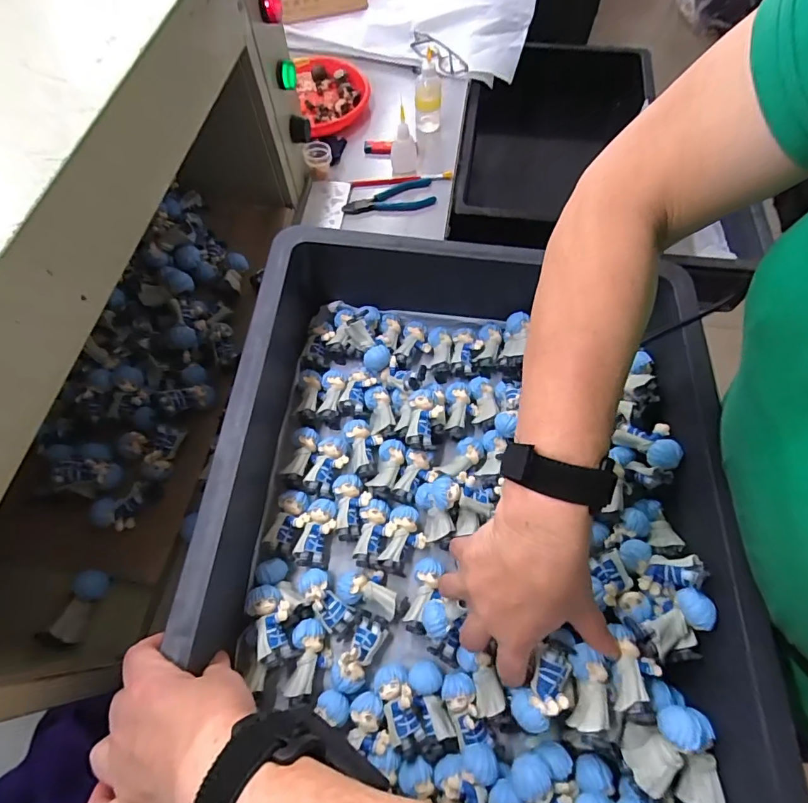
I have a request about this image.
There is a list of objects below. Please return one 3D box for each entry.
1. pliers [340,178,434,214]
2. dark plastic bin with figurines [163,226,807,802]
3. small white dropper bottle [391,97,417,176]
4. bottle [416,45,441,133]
[{"bbox_3d":[-0.021,-0.285,0.642,0.130,0.014,0.050,-16,67,-6],"label":"pliers"},{"bbox_3d":[0.044,0.091,0.381,0.417,0.124,0.599,3,66,3],"label":"dark plastic bin with figurines"},{"bbox_3d":[0.000,-0.372,0.638,0.037,0.080,0.035,-1,66,1],"label":"small white dropper bottle"},{"bbox_3d":[0.037,-0.462,0.675,0.039,0.106,0.038,3,66,3],"label":"bottle"}]

